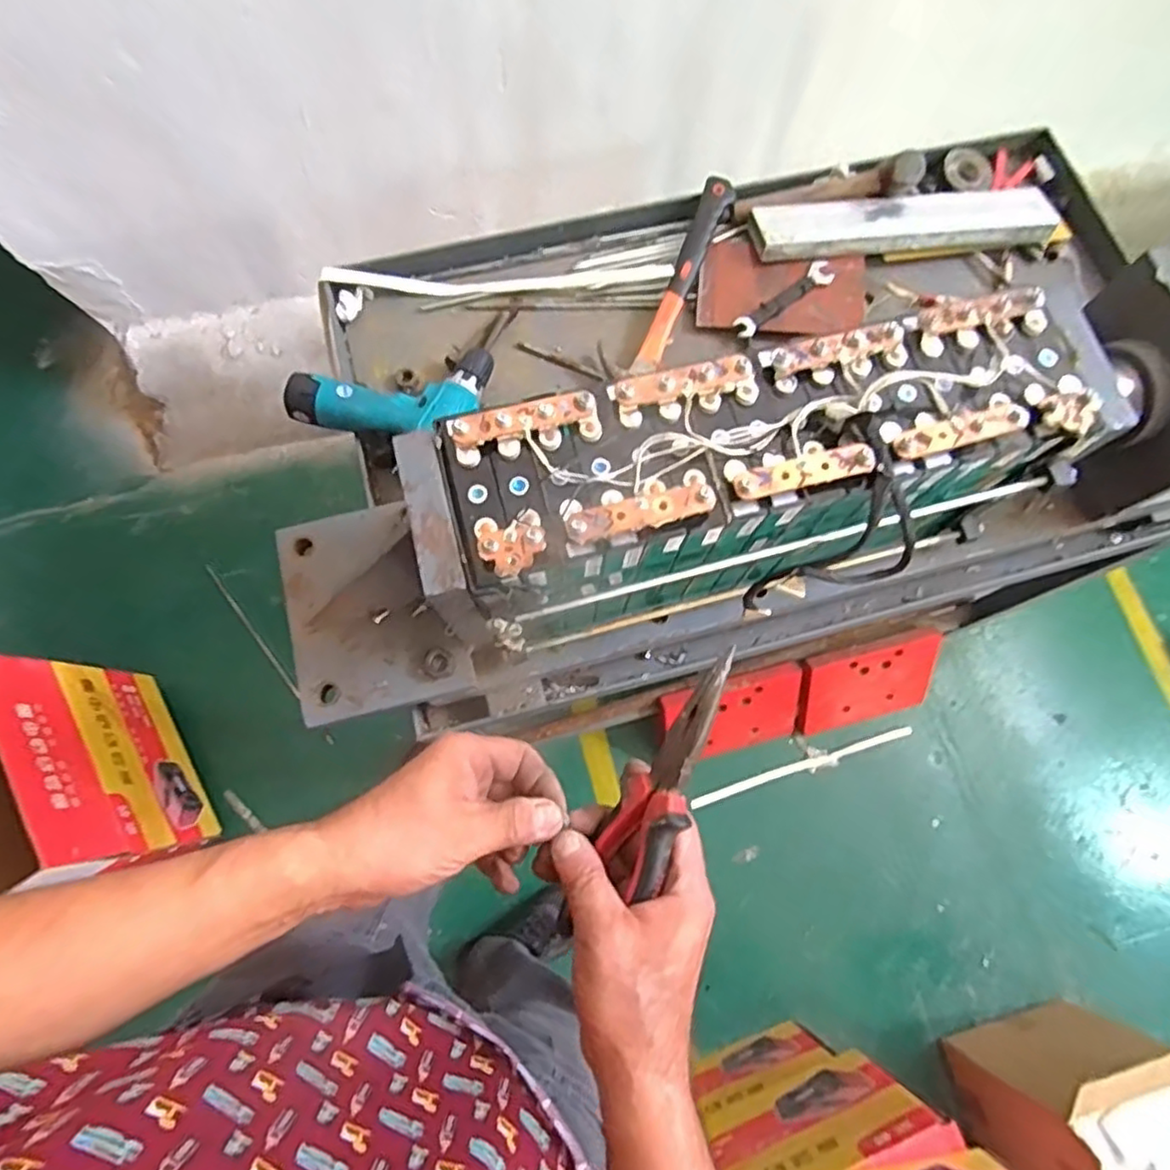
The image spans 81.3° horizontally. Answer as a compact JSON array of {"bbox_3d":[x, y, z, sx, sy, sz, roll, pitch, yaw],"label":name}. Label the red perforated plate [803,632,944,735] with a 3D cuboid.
[{"bbox_3d":[0.562,0.194,1.336,0.262,0.188,0.013,-13,31,-1],"label":"red perforated plate"}]

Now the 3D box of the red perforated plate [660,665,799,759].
[{"bbox_3d":[0.280,0.252,1.306,0.279,0.178,0.027,-12,32,-7],"label":"red perforated plate"}]

